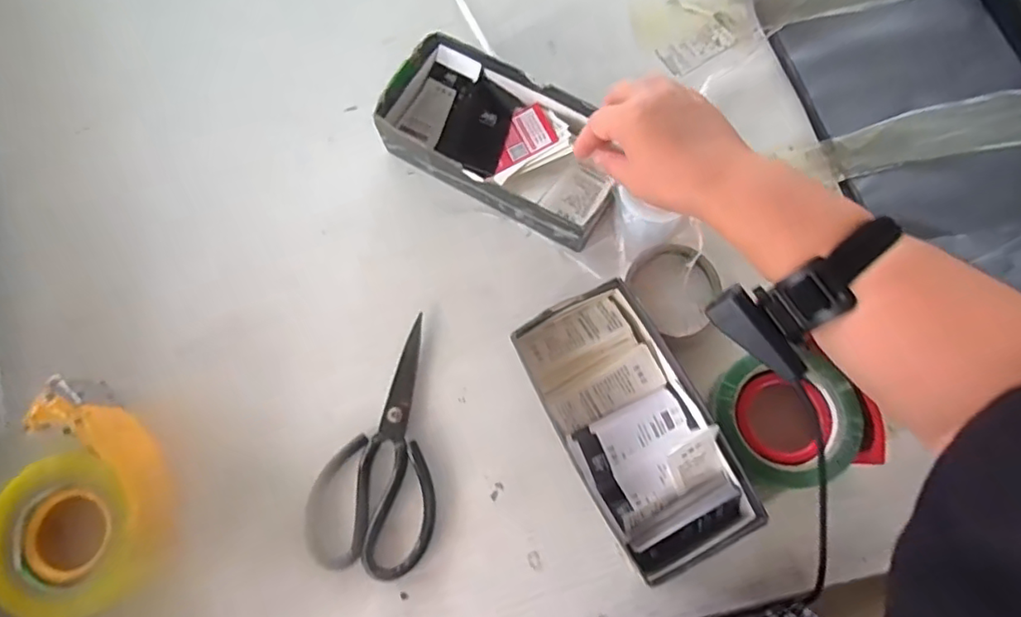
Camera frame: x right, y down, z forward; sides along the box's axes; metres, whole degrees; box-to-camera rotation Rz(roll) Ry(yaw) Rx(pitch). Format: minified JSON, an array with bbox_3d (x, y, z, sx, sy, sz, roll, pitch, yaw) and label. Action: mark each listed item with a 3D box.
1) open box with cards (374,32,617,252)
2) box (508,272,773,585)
[{"bbox_3d":[-0.007,-0.152,0.524,0.223,0.049,0.117,34,78,9],"label":"open box with cards"},{"bbox_3d":[0.097,0.092,0.460,0.111,0.056,0.215,-27,76,-6],"label":"box"}]

